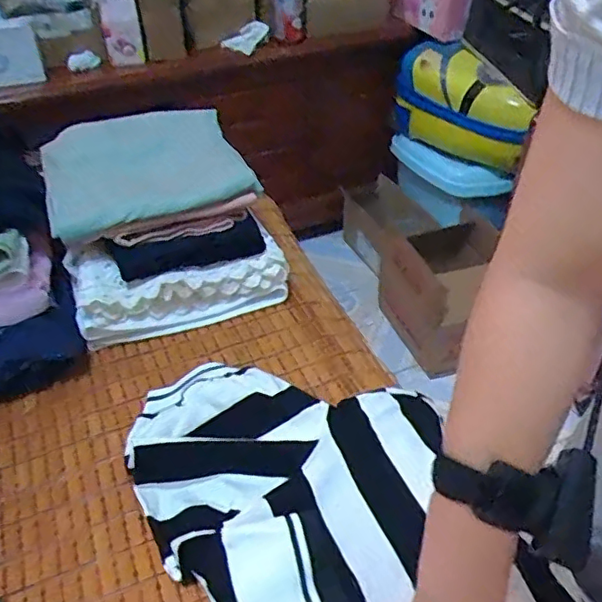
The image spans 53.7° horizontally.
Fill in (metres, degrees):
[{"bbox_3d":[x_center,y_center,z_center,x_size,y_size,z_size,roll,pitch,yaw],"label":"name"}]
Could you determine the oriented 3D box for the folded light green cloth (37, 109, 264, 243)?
[{"bbox_3d":[-0.190,-0.165,0.723,0.240,0.039,0.217,-18,43,-19],"label":"folded light green cloth"}]

